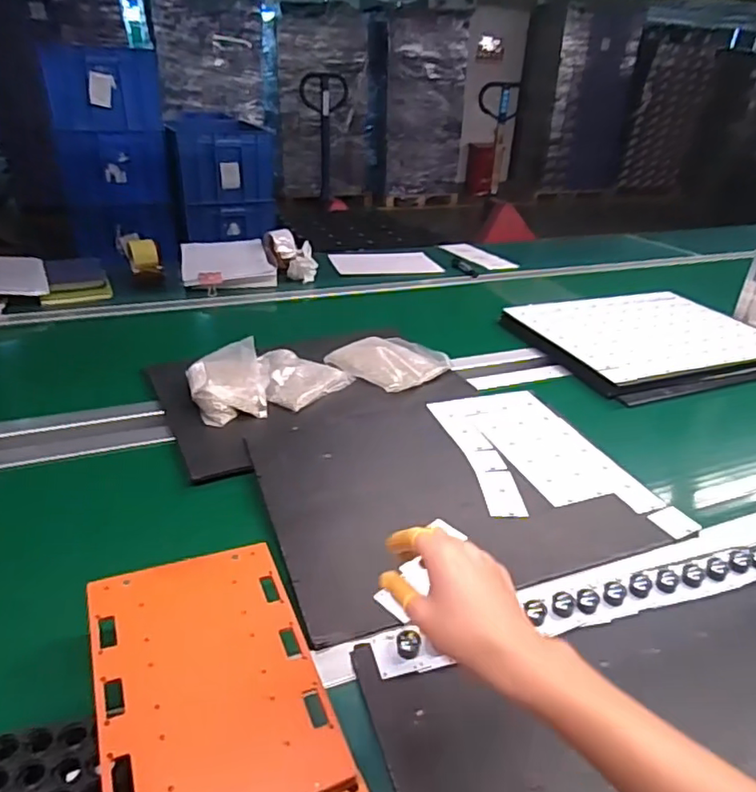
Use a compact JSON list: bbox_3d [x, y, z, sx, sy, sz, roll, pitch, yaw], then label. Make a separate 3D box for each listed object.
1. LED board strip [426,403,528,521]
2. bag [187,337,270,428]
[{"bbox_3d":[0.139,0.076,0.839,0.055,0.004,0.281,-5,32,-12],"label":"LED board strip"},{"bbox_3d":[-0.239,-0.024,0.927,0.122,0.048,0.175,-4,32,-10],"label":"bag"}]

